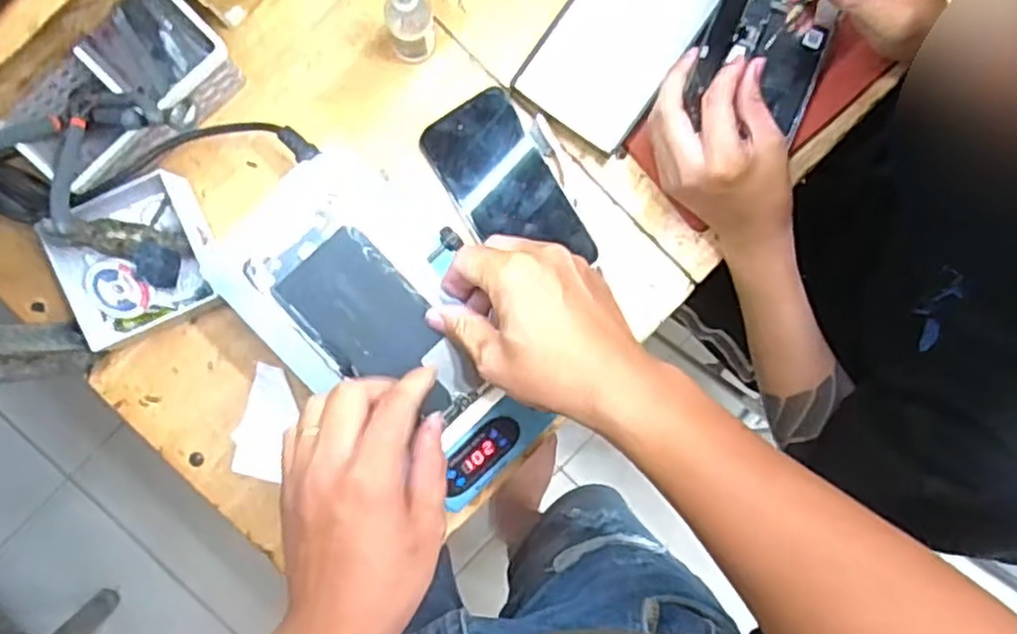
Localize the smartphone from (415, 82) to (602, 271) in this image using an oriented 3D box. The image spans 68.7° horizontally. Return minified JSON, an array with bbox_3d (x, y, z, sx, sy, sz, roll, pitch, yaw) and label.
[{"bbox_3d":[-0.002,-0.099,0.584,0.076,0.011,0.148,-31,91,-2],"label":"smartphone"}]

